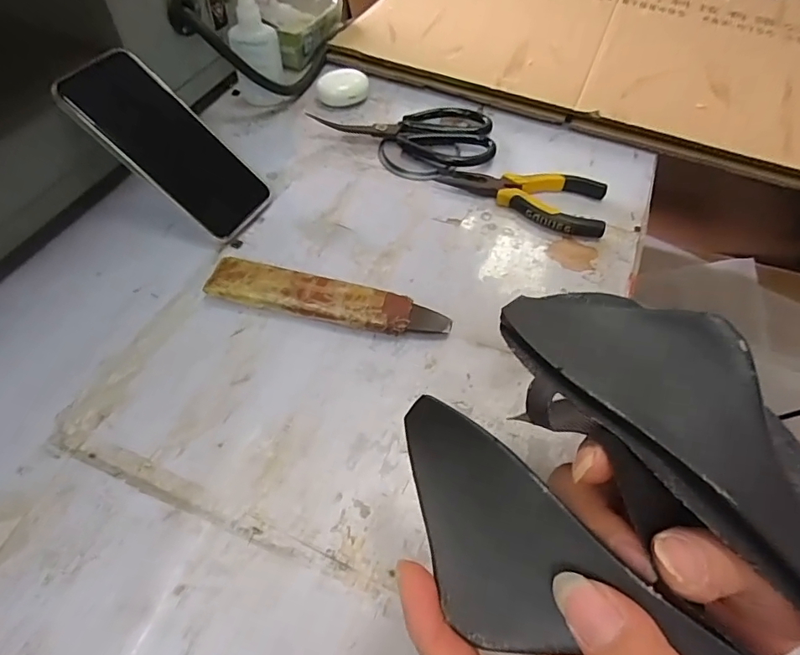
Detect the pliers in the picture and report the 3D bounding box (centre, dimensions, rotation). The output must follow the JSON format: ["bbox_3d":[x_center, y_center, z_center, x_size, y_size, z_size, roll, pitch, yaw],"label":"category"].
[{"bbox_3d":[0.114,-0.125,0.454,0.154,0.017,0.067,13,57,7],"label":"pliers"}]

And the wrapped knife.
[{"bbox_3d":[-0.055,-0.020,0.372,0.184,0.019,0.038,12,56,6],"label":"wrapped knife"}]

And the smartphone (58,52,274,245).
[{"bbox_3d":[-0.192,-0.153,0.407,0.163,0.012,0.078,43,57,-19],"label":"smartphone"}]

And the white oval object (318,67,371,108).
[{"bbox_3d":[-0.063,-0.267,0.536,0.057,0.027,0.037,-7,57,-7],"label":"white oval object"}]

